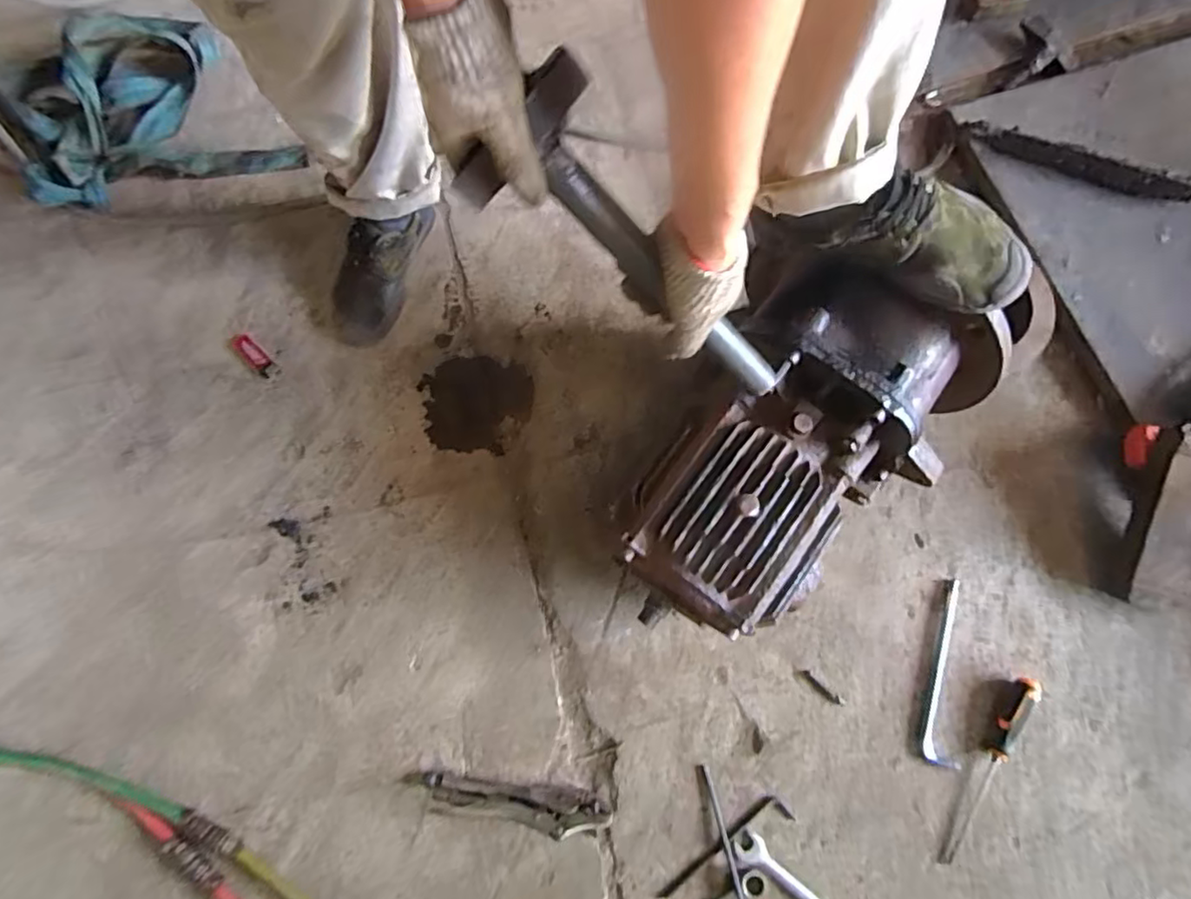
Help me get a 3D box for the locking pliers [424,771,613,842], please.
[{"bbox_3d":[-0.095,0.413,0.718,0.217,0.049,0.034,8,77,2],"label":"locking pliers"}]

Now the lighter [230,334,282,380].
[{"bbox_3d":[-0.486,-0.131,0.879,0.028,0.007,0.086,-44,80,-9],"label":"lighter"}]

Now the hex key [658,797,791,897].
[{"bbox_3d":[0.151,0.472,0.727,0.179,0.004,0.033,-31,79,-6],"label":"hex key"}]

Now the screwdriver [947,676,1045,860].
[{"bbox_3d":[0.480,0.386,0.742,0.027,0.028,0.238,30,79,7],"label":"screwdriver"}]

